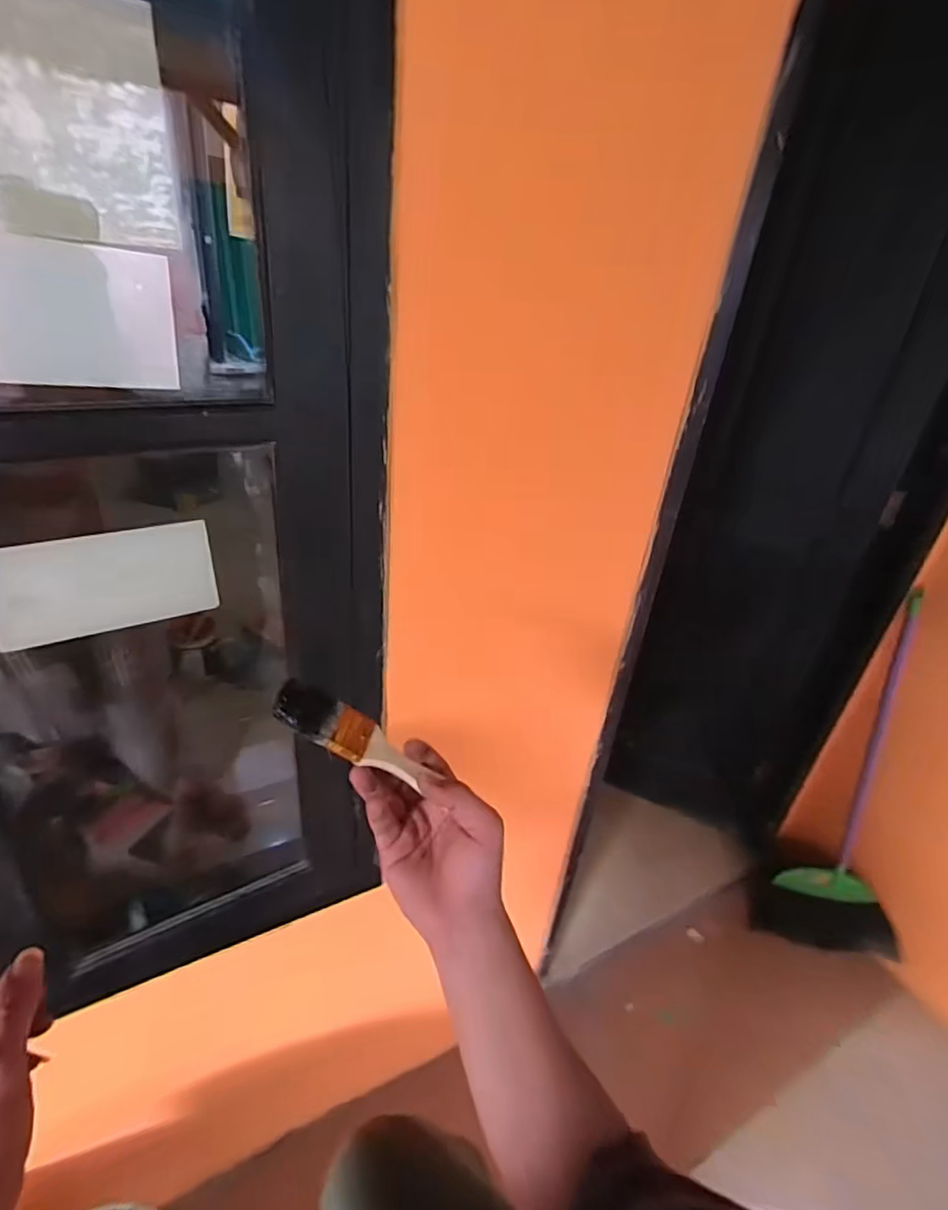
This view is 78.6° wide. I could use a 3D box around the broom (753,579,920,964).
[{"bbox_3d":[1.001,0.557,1.445,0.098,1.029,0.331,-20,39,-34],"label":"broom"}]

